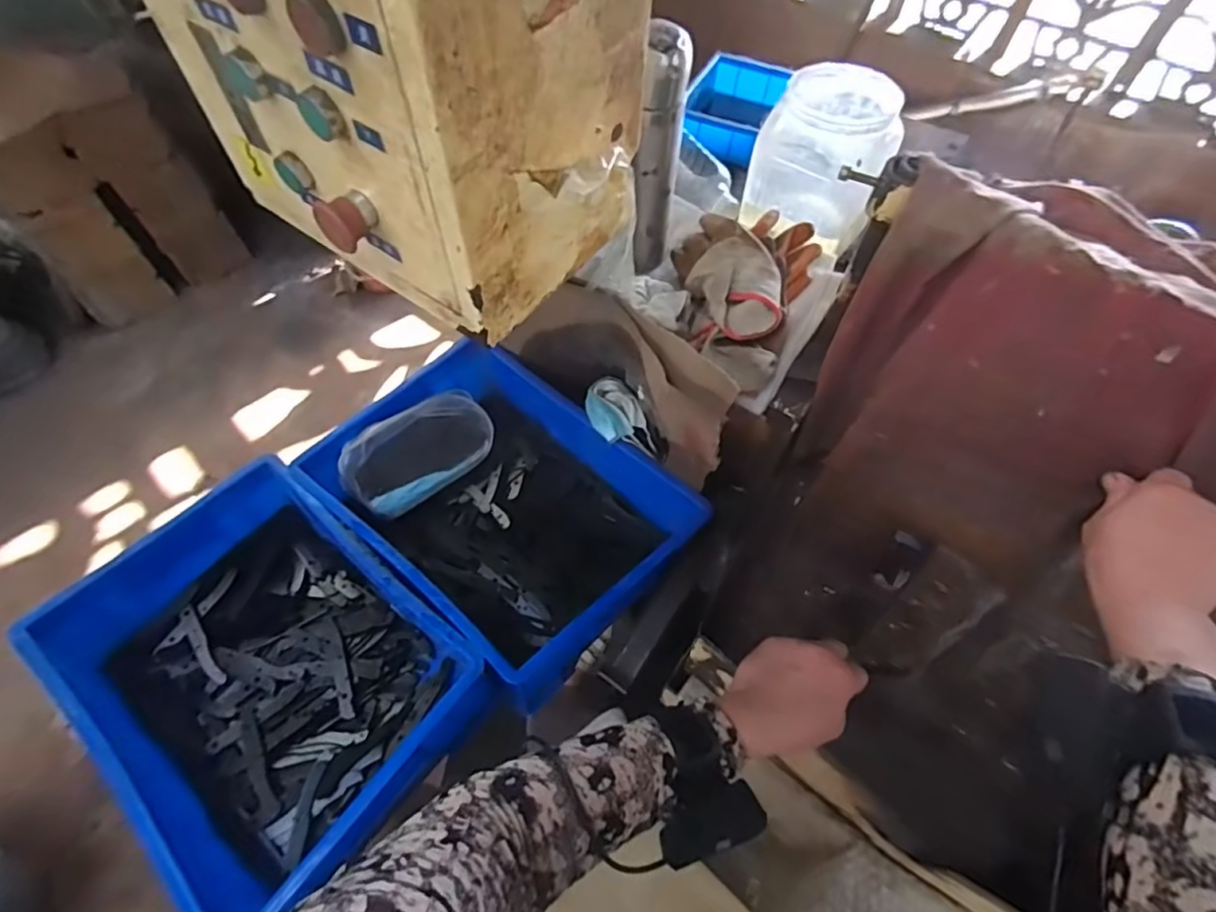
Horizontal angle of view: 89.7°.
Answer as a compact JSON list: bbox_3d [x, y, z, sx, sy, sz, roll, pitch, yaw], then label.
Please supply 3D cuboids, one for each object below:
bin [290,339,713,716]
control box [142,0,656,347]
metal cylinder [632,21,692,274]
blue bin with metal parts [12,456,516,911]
[{"bbox_3d":[-0.126,0.057,0.756,0.409,0.118,0.301,37,65,19],"label":"bin"},{"bbox_3d":[-0.145,-0.279,0.420,0.292,0.284,0.209,29,62,15],"label":"control box"},{"bbox_3d":[0.044,-0.295,0.622,0.053,0.234,0.049,12,59,6],"label":"metal cylinder"},{"bbox_3d":[-0.363,0.227,0.654,0.399,0.135,0.312,37,65,19],"label":"blue bin with metal parts"}]

